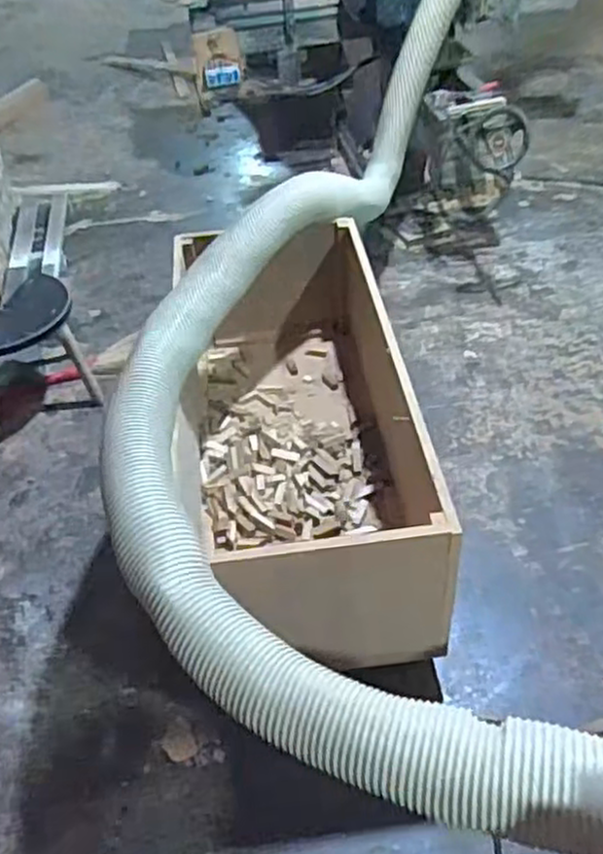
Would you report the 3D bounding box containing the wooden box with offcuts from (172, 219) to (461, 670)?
[{"bbox_3d":[-0.044,-0.063,1.995,0.568,0.415,1.343,-7,42,-4],"label":"wooden box with offcuts"}]

